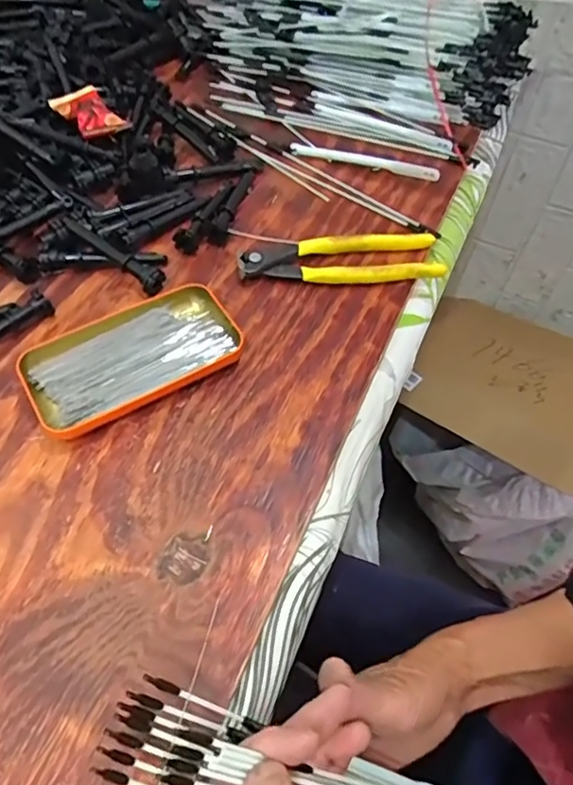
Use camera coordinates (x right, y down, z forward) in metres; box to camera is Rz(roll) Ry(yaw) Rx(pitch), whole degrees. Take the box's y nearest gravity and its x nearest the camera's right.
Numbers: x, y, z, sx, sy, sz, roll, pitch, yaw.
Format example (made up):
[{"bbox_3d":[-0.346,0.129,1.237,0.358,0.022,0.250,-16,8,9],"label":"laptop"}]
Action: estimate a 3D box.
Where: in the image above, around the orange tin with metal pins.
[{"bbox_3d":[-0.105,-0.025,0.399,0.141,0.018,0.078,-31,63,-20],"label":"orange tin with metal pins"}]

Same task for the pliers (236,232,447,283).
[{"bbox_3d":[0.043,-0.110,0.469,0.162,0.017,0.051,-2,57,-4],"label":"pliers"}]

